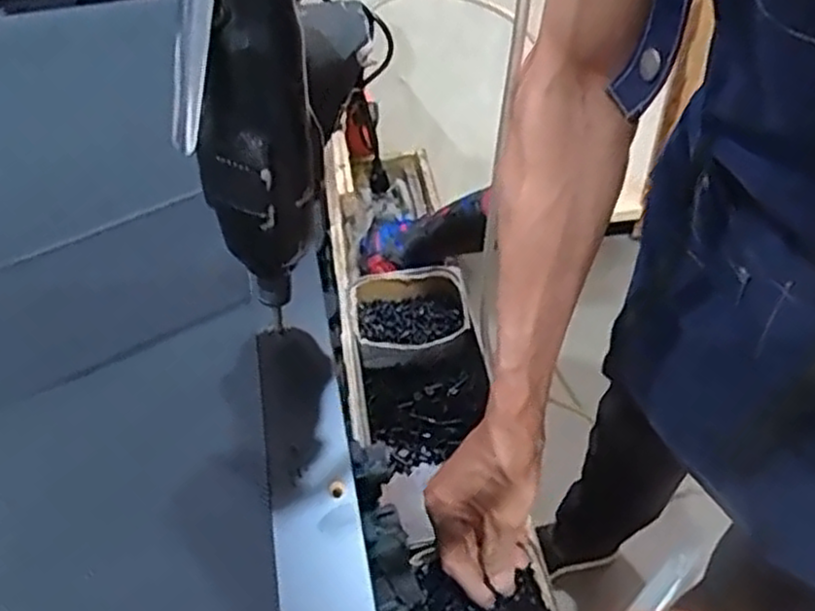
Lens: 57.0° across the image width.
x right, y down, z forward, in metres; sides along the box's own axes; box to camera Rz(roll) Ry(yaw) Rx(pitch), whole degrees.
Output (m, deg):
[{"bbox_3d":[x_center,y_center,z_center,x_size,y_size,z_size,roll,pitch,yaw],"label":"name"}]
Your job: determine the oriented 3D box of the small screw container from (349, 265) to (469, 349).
[{"bbox_3d":[0.004,0.018,0.838,0.124,0.056,0.107,-11,48,-6],"label":"small screw container"}]

